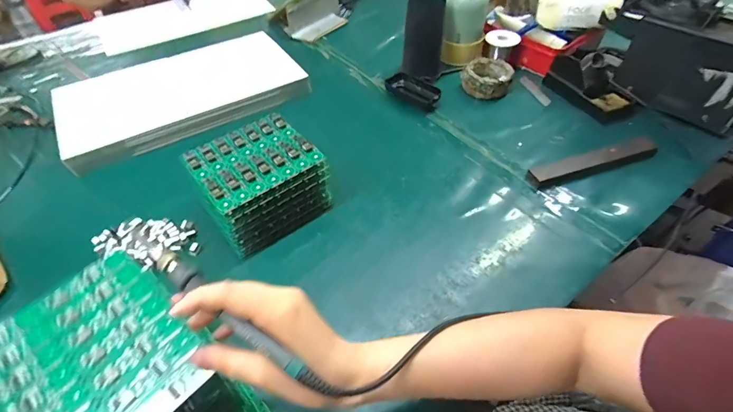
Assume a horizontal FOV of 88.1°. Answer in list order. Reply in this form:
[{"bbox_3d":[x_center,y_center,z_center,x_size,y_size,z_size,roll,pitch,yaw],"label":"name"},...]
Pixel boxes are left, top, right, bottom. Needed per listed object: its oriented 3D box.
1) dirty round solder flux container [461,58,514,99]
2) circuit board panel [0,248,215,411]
[{"bbox_3d":[0.229,-0.245,0.729,0.090,0.045,0.090,-1,48,1],"label":"dirty round solder flux container"},{"bbox_3d":[-0.204,0.114,0.271,0.149,0.007,0.138,33,56,26],"label":"circuit board panel"}]

